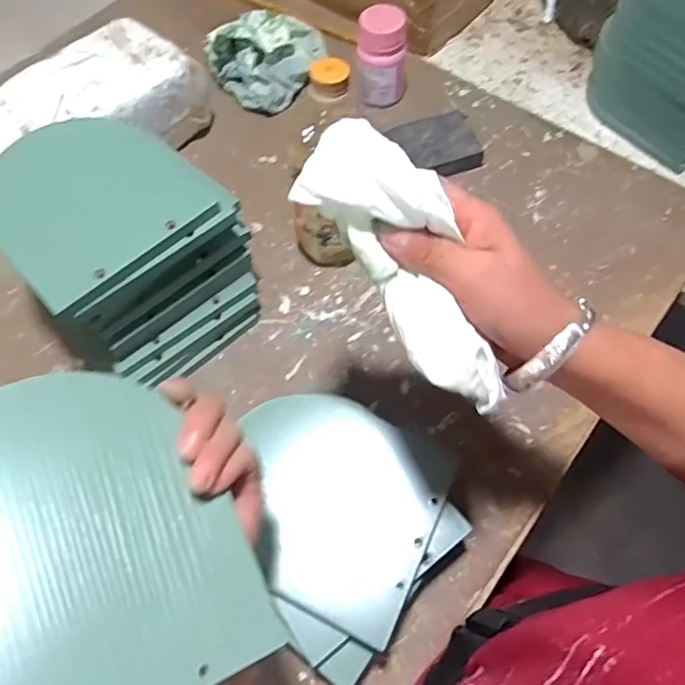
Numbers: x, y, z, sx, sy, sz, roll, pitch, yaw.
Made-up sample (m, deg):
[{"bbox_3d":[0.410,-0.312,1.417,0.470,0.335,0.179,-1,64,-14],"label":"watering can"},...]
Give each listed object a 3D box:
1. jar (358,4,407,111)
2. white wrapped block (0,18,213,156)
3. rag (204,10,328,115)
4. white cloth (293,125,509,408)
[{"bbox_3d":[0.047,-0.325,0.639,0.058,0.102,0.050,4,64,3],"label":"jar"},{"bbox_3d":[-0.268,-0.235,0.600,0.122,0.104,0.227,32,69,15],"label":"white wrapped block"},{"bbox_3d":[-0.079,-0.342,0.670,0.144,0.075,0.102,-24,66,-10],"label":"rag"},{"bbox_3d":[0.034,-0.038,0.285,0.056,0.027,0.164,-28,90,-13],"label":"white cloth"}]

